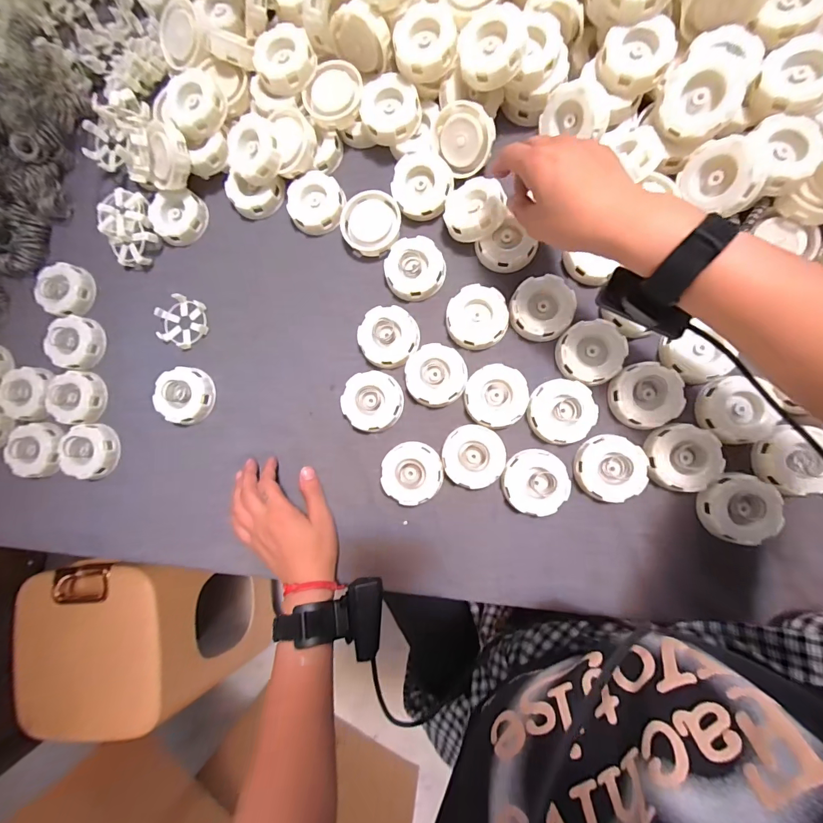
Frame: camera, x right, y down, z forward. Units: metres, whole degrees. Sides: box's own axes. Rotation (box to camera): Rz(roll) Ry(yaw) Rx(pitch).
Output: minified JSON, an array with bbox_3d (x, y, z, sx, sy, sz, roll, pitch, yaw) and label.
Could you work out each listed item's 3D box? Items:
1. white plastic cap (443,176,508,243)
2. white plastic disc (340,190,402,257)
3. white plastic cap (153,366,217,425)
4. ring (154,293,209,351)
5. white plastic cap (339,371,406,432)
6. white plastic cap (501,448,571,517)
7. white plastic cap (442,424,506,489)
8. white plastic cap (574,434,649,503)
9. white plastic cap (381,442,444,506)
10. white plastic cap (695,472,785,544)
[{"bbox_3d":[0.063,-0.203,0.410,0.062,0.021,0.062,-5,80,27],"label":"white plastic cap"},{"bbox_3d":[-0.042,-0.202,0.442,0.062,0.019,0.066,-1,85,7],"label":"white plastic disc"},{"bbox_3d":[-0.252,-0.017,0.453,0.058,0.026,0.061,-1,85,7],"label":"white plastic cap"},{"bbox_3d":[-0.264,-0.102,0.469,0.055,0.012,0.060,-1,85,7],"label":"ring"},{"bbox_3d":[-0.040,-0.010,0.429,0.060,0.019,0.061,-1,85,7],"label":"white plastic cap"},{"bbox_3d":[0.121,0.069,0.400,0.060,0.015,0.061,-1,85,7],"label":"white plastic cap"},{"bbox_3d":[0.063,0.045,0.411,0.060,0.018,0.060,-1,85,7],"label":"white plastic cap"},{"bbox_3d":[0.190,0.055,0.391,0.062,0.013,0.060,-1,85,7],"label":"white plastic cap"},{"bbox_3d":[0.001,0.062,0.417,0.060,0.018,0.061,-1,85,7],"label":"white plastic cap"},{"bbox_3d":[0.299,0.088,0.373,0.061,0.019,0.060,-1,85,7],"label":"white plastic cap"}]

